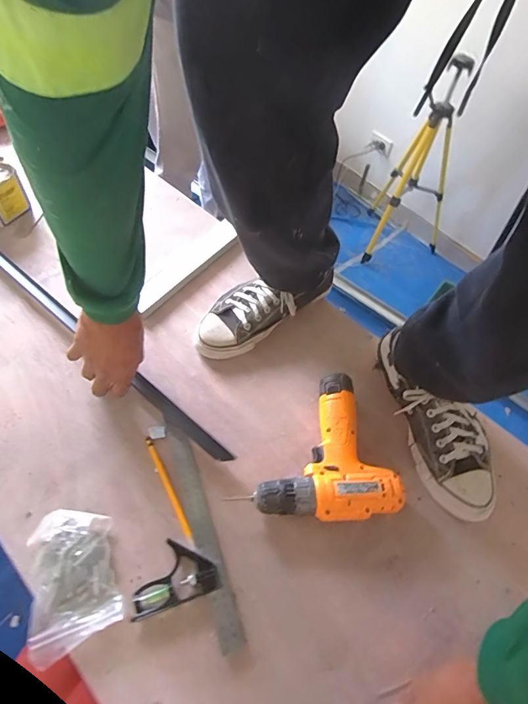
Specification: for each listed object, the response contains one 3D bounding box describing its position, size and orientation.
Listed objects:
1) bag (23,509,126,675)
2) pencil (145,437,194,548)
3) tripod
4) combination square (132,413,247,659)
[{"bbox_3d":[-0.214,0.249,0.464,0.092,0.020,0.144,-14,57,-16],"label":"bag"},{"bbox_3d":[-0.123,0.177,0.538,0.010,0.012,0.154,-22,60,-20],"label":"pencil"},{"bbox_3d":[0.673,-0.737,1.692,0.329,0.791,0.372,11,54,2],"label":"tripod"},{"bbox_3d":[-0.115,0.213,0.501,0.102,0.015,0.278,-14,57,-15],"label":"combination square"}]

